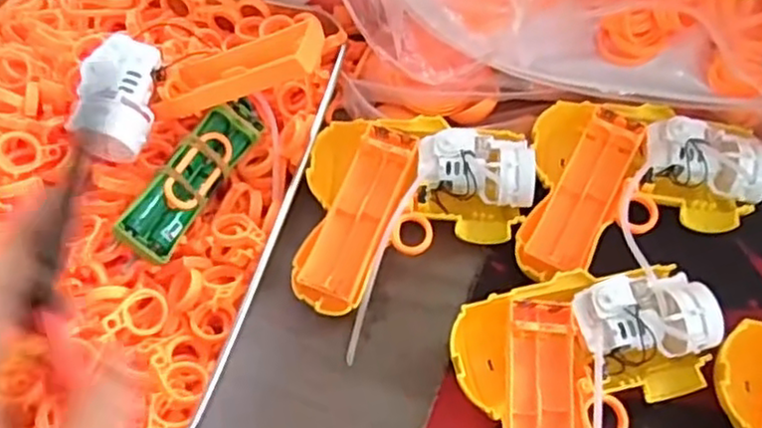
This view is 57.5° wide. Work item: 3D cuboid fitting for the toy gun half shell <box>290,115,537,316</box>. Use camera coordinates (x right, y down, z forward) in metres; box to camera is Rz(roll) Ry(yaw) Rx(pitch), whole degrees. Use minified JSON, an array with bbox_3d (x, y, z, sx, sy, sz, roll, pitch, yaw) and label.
[{"bbox_3d":[0.023,-0.002,0.413,0.138,0.038,0.124,3,60,3],"label":"toy gun half shell"}]

